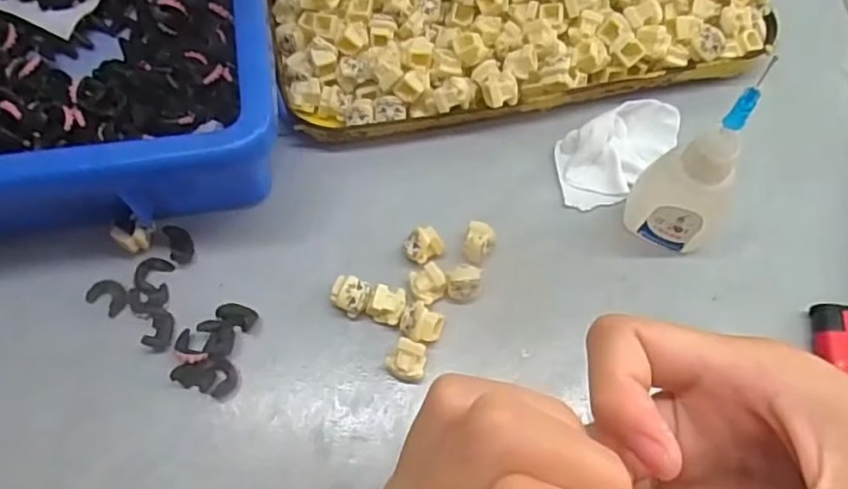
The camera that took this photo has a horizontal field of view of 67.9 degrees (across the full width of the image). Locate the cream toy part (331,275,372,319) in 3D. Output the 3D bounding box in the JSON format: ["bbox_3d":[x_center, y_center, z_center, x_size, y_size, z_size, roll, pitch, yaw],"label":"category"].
[{"bbox_3d":[-0.030,0.021,0.257,0.015,0.011,0.015,0,69,1],"label":"cream toy part"}]

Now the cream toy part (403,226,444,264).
[{"bbox_3d":[0.000,0.000,0.266,0.016,0.012,0.012,-36,69,-15],"label":"cream toy part"}]

